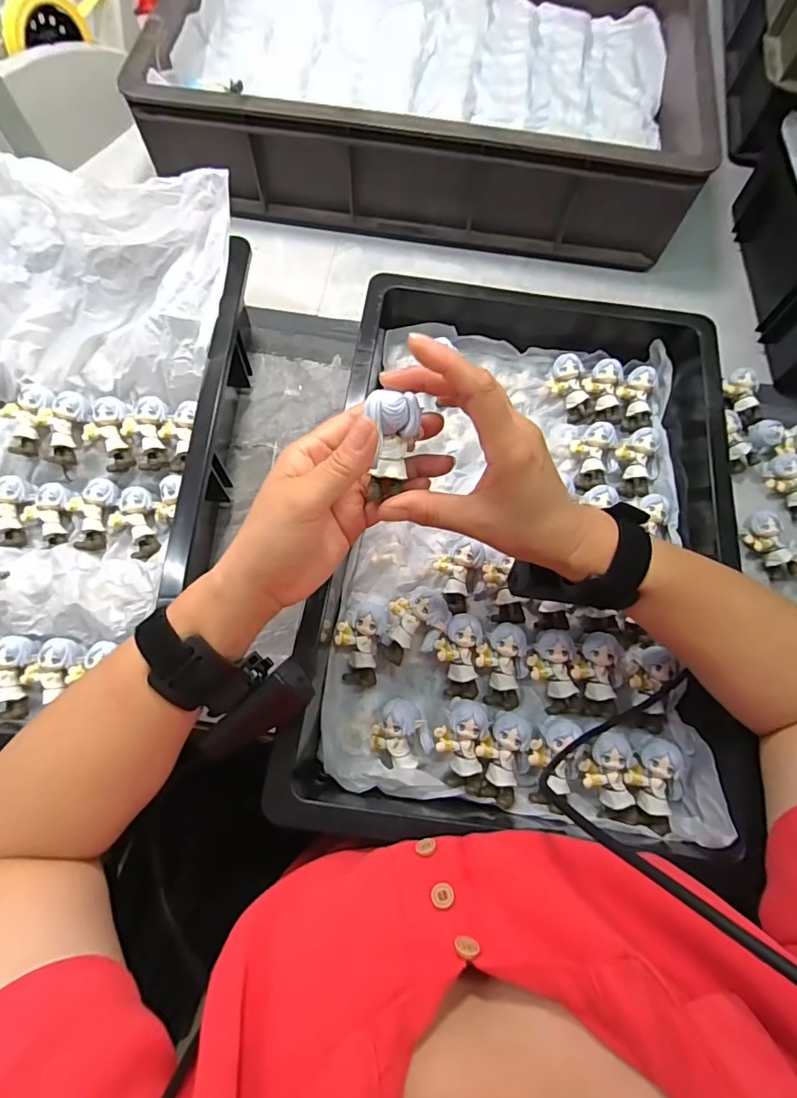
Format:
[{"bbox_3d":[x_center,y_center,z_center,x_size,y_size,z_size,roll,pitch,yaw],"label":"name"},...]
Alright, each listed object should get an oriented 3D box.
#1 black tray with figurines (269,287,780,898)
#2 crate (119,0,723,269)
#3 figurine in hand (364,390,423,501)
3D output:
[{"bbox_3d":[0.095,-0.017,0.392,0.298,0.070,0.440,7,71,0],"label":"black tray with figurines"},{"bbox_3d":[0.029,-0.518,0.553,0.539,0.122,0.370,7,71,0],"label":"crate"},{"bbox_3d":[-0.003,-0.059,0.279,0.029,0.028,0.057,7,113,0],"label":"figurine in hand"}]

